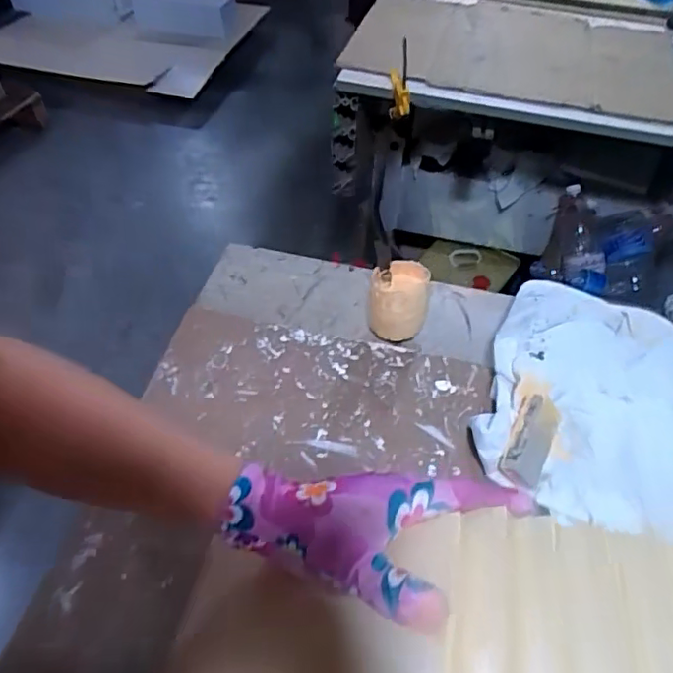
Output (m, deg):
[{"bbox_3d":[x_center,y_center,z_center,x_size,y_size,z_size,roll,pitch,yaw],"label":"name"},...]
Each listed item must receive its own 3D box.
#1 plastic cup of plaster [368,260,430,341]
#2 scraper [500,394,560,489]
[{"bbox_3d":[0.060,-0.029,0.547,0.054,0.070,0.057,2,49,-2],"label":"plastic cup of plaster"},{"bbox_3d":[0.156,0.083,0.443,0.031,0.012,0.072,20,76,14],"label":"scraper"}]

